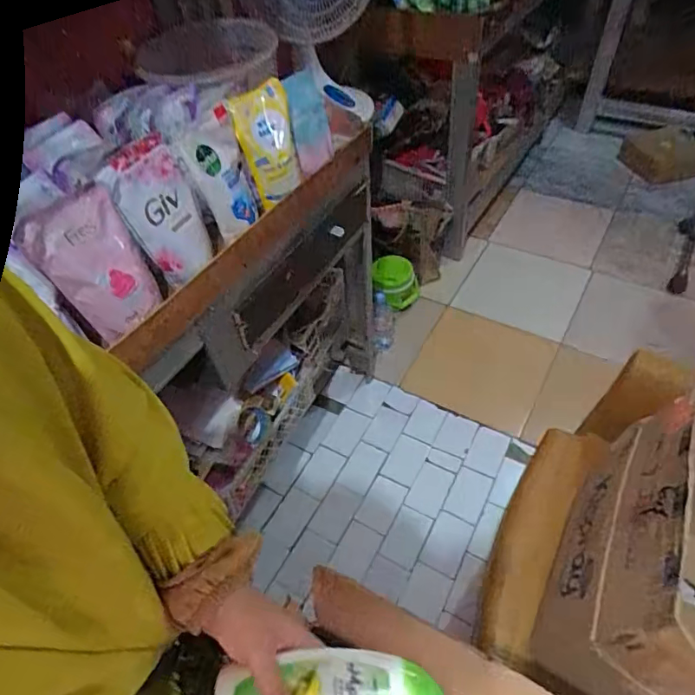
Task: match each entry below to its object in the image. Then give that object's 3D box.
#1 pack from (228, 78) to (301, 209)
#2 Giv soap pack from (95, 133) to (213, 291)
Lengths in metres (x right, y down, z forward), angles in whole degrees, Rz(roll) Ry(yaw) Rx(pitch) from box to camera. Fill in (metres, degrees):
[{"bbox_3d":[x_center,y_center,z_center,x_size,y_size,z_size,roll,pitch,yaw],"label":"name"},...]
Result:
[{"bbox_3d":[-0.137,-0.341,0.859,0.088,0.191,0.051,-9,13,-2],"label":"pack"},{"bbox_3d":[-0.277,-0.198,0.750,0.059,0.202,0.118,2,33,45],"label":"Giv soap pack"}]

